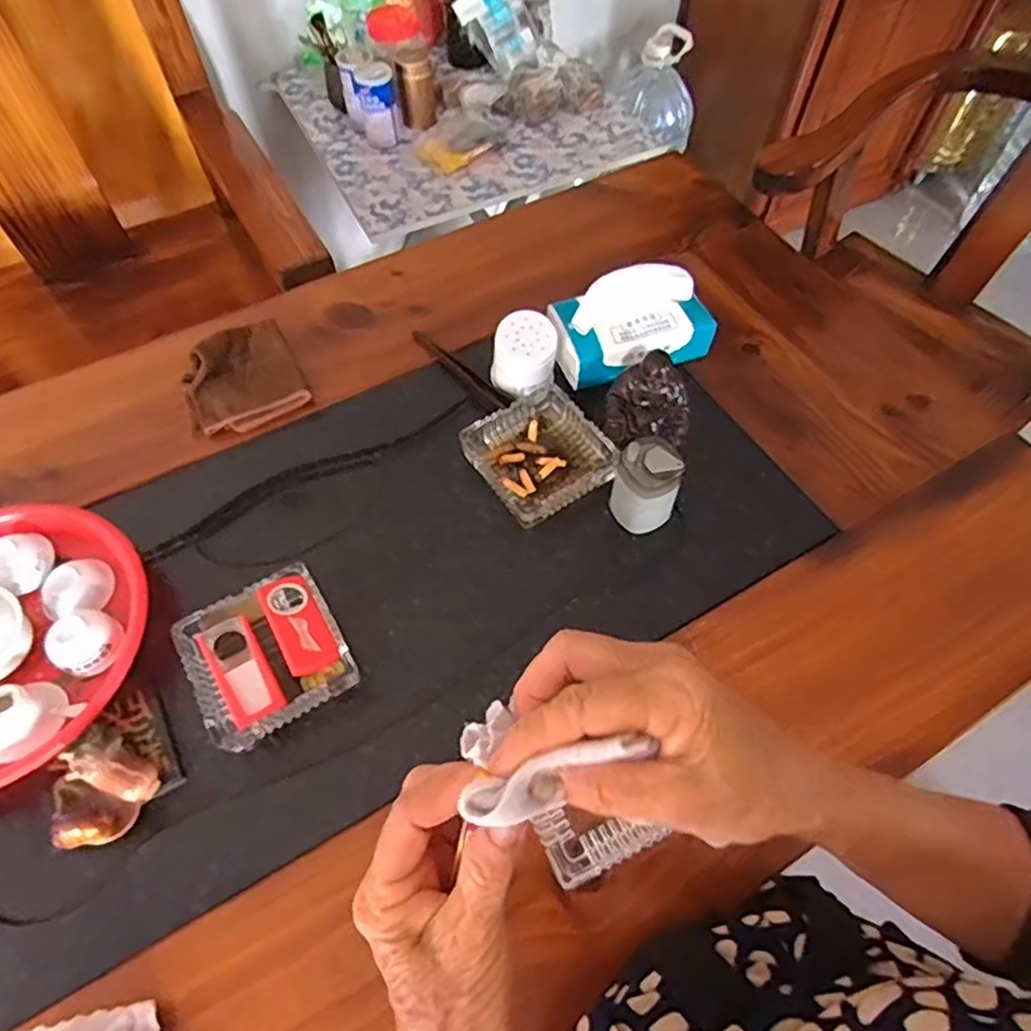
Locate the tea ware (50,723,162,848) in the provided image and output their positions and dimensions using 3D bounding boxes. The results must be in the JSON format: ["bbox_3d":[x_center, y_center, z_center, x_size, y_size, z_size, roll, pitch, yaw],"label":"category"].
[{"bbox_3d":[-0.322,0.208,0.506,0.070,0.048,0.071,-1,59,1],"label":"tea ware"}]

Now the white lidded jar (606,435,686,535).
[{"bbox_3d":[0.122,-0.029,0.617,0.059,0.082,0.054,-1,59,1],"label":"white lidded jar"}]

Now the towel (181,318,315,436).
[{"bbox_3d":[-0.298,-0.153,0.715,0.125,0.037,0.128,-26,62,-13],"label":"towel"}]

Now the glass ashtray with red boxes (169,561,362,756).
[{"bbox_3d":[-0.210,0.117,0.563,0.121,0.042,0.122,-29,63,-15],"label":"glass ashtray with red boxes"}]

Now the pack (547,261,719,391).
[{"bbox_3d":[0.124,-0.202,0.717,0.158,0.091,0.091,-13,61,-8],"label":"pack"}]

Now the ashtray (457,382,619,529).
[{"bbox_3d":[0.024,-0.063,0.669,0.120,0.029,0.124,-30,63,-15],"label":"ashtray"}]

